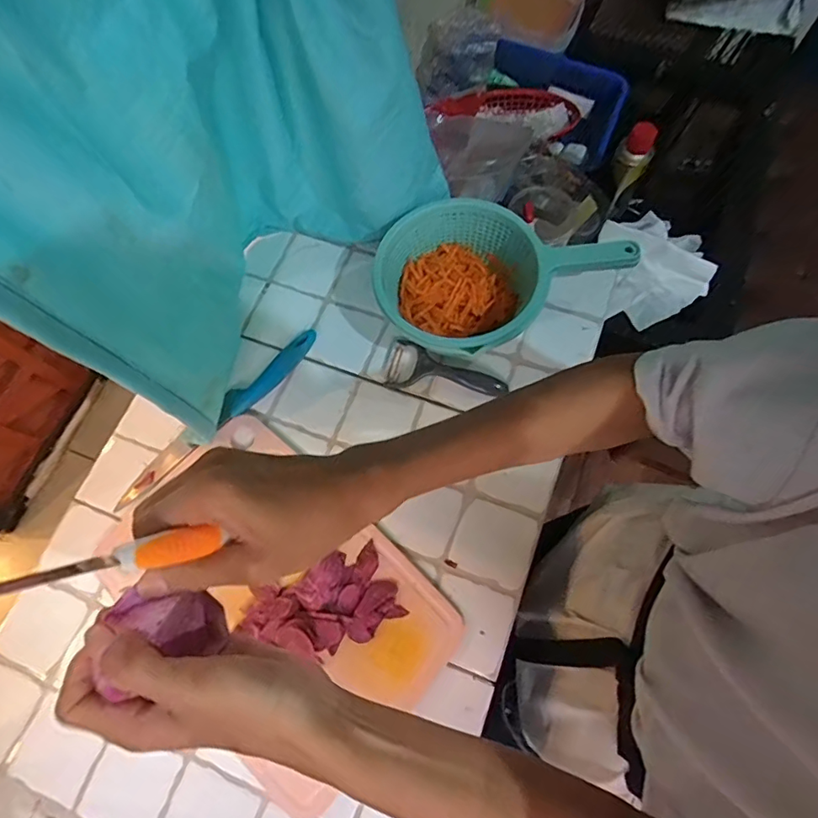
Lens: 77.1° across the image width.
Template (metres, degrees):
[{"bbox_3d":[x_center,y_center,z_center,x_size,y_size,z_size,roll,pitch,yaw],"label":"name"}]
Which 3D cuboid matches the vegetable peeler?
[{"bbox_3d":[0.040,-0.035,0.595,0.141,0.021,0.056,23,72,10],"label":"vegetable peeler"}]

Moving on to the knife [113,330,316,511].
[{"bbox_3d":[-0.221,0.008,0.599,0.291,0.015,0.029,-43,74,-12],"label":"knife"}]

